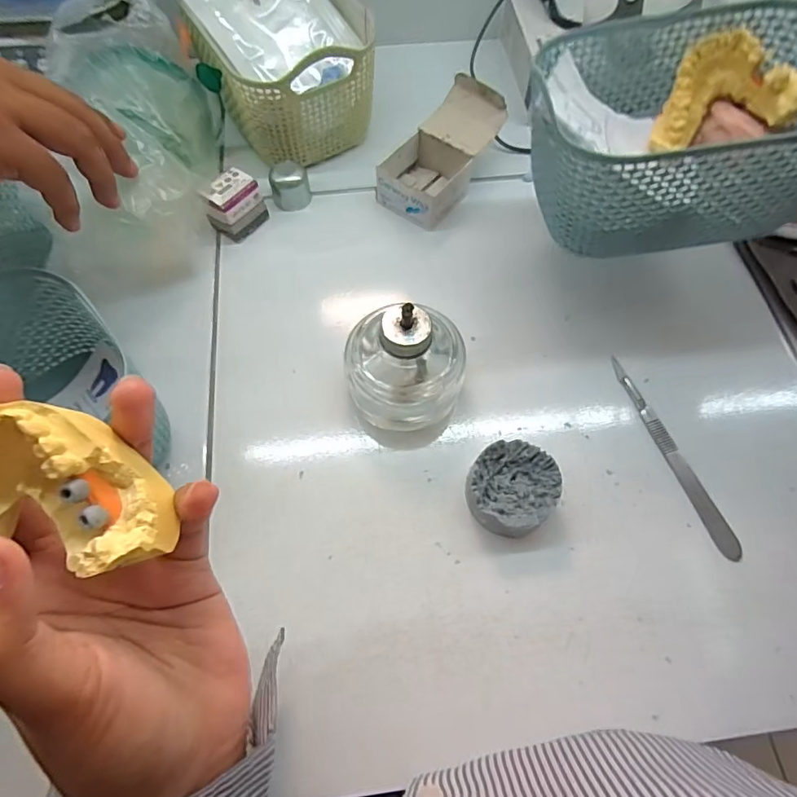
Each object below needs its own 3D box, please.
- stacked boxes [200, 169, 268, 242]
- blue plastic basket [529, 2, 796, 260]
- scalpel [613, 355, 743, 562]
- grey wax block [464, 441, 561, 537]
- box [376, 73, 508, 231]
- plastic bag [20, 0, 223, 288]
[{"bbox_3d":[-0.124,-0.143,0.376,0.025,0.038,0.042,35,71,14],"label":"stacked boxes"},{"bbox_3d":[0.166,-0.160,0.296,0.164,0.080,0.117,-5,67,-3],"label":"blue plastic basket"},{"bbox_3d":[0.173,0.034,0.315,0.014,0.004,0.137,-20,68,-9],"label":"scalpel"},{"bbox_3d":[0.067,0.053,0.294,0.052,0.025,0.050,26,69,11],"label":"grey wax block"},{"bbox_3d":[0.036,-0.192,0.390,0.060,0.045,0.111,32,70,13],"label":"box"},{"bbox_3d":[-0.185,-0.176,0.339,0.101,0.078,0.198,-3,84,-1],"label":"plastic bag"}]

